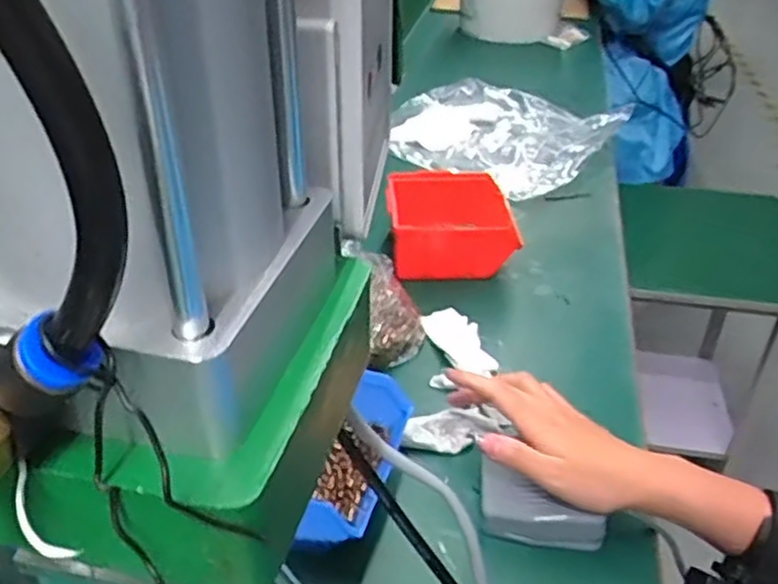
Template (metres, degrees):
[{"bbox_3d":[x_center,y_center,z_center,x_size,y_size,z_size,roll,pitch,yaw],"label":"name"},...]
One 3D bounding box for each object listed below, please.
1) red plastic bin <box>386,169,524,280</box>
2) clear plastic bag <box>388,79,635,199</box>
[{"bbox_3d":[0.066,-0.073,0.752,0.133,0.059,0.124,0,35,0],"label":"red plastic bin"},{"bbox_3d":[0.142,-0.234,1.004,0.306,0.041,0.256,24,41,30],"label":"clear plastic bag"}]

